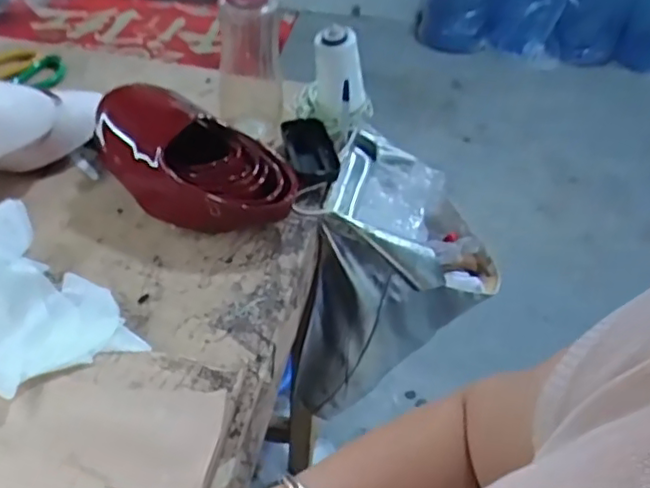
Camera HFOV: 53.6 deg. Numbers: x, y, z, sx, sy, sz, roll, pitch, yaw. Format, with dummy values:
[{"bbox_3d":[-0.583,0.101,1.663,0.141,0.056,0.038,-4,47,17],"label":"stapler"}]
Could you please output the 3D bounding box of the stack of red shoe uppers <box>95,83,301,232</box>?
[{"bbox_3d":[-0.143,-0.077,0.669,0.235,0.087,0.115,27,48,24],"label":"stack of red shoe uppers"}]

